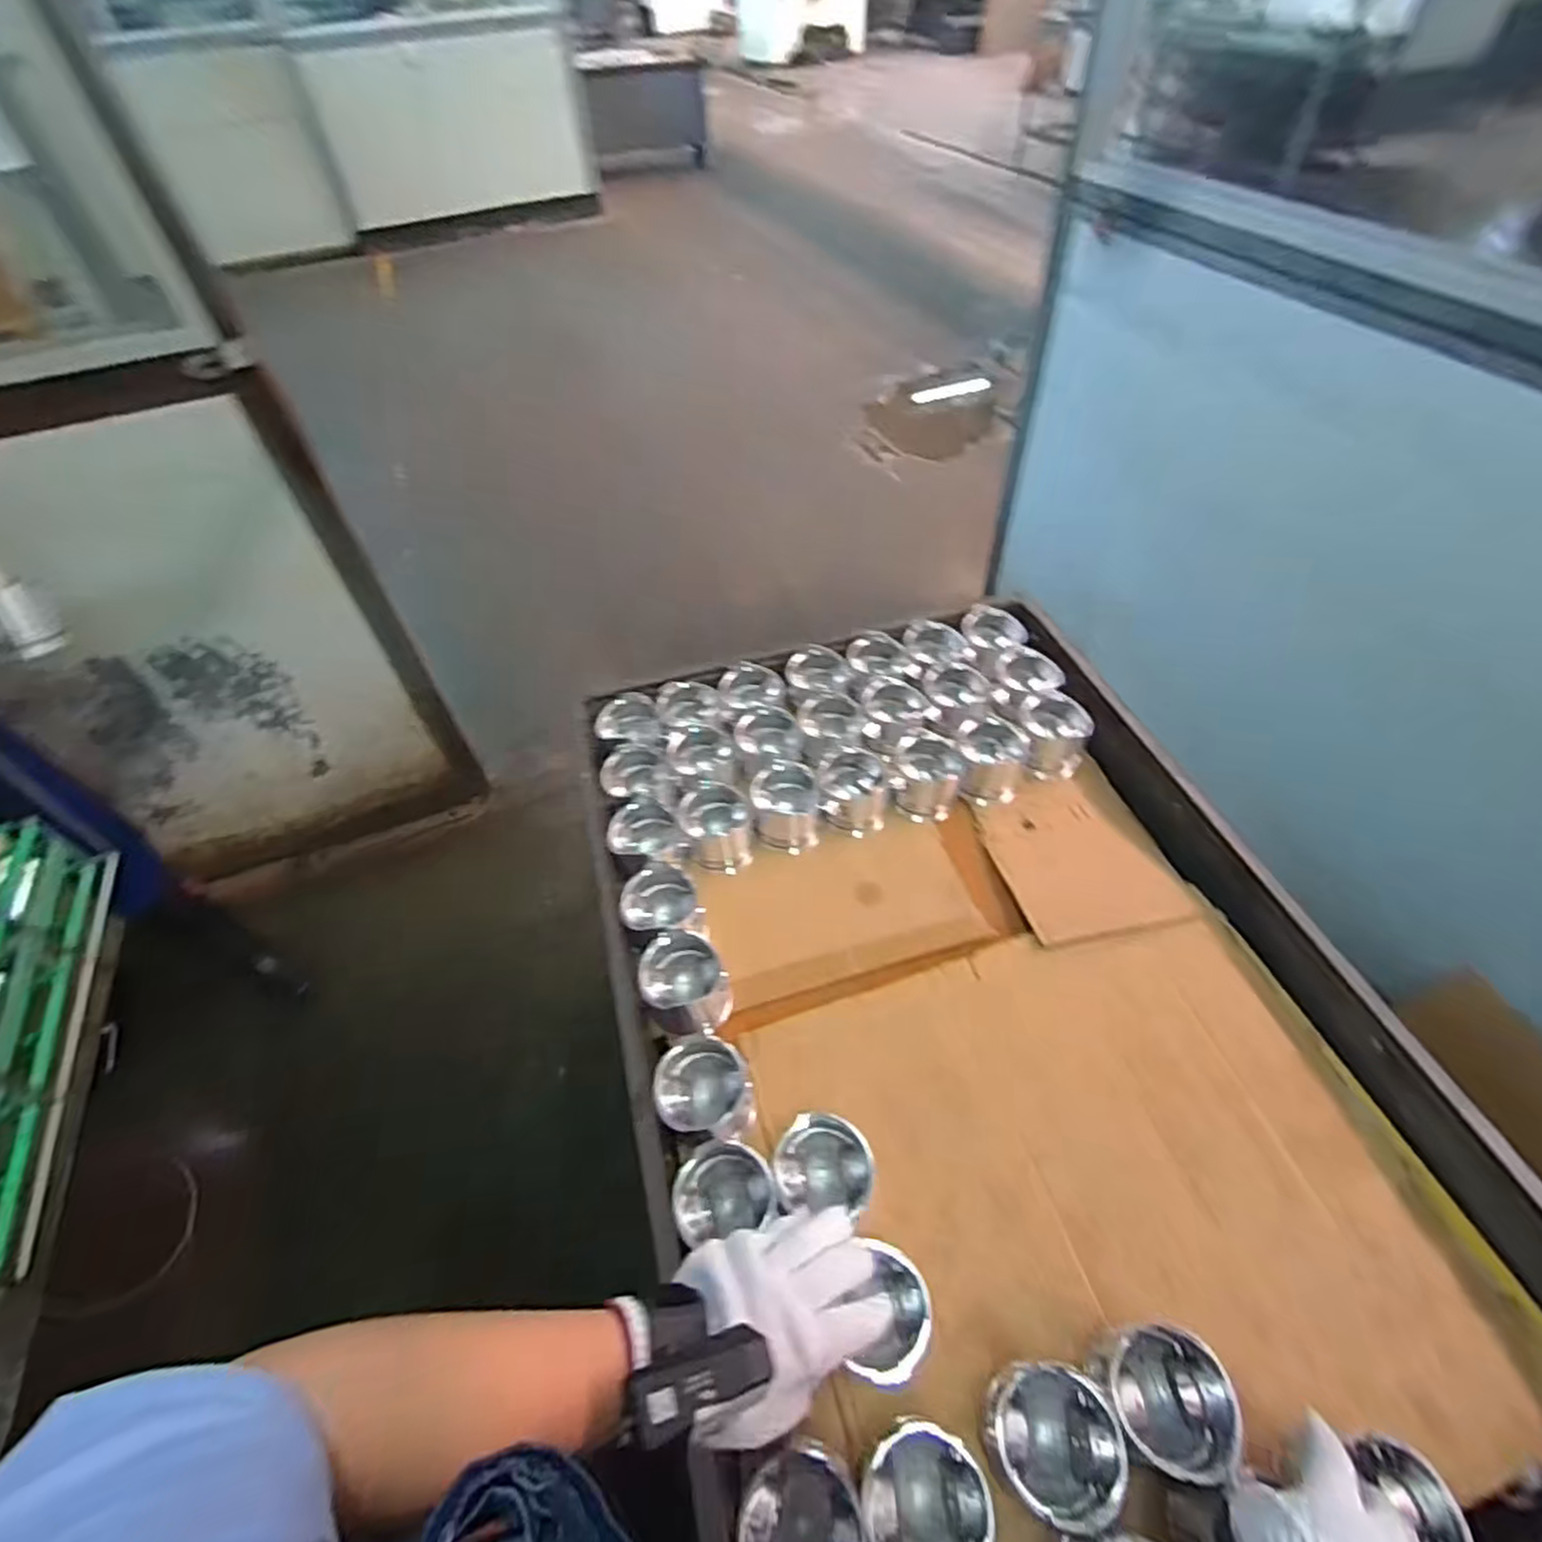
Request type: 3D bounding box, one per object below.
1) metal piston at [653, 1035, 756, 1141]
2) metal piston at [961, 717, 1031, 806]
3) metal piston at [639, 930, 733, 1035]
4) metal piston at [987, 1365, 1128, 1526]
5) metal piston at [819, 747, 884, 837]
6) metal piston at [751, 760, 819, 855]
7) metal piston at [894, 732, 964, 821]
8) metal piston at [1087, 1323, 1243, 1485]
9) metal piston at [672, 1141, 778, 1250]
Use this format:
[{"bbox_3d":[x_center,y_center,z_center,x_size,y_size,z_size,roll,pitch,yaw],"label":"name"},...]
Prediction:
[{"bbox_3d":[-0.066,0.318,0.729,0.092,0.083,0.100,-10,49,-5],"label":"metal piston"},{"bbox_3d":[0.299,-0.012,0.995,0.090,0.089,0.091,11,51,13],"label":"metal piston"},{"bbox_3d":[-0.096,0.231,0.809,0.088,0.087,0.085,-2,49,2],"label":"metal piston"},{"bbox_3d":[0.212,0.508,0.562,0.087,0.058,0.092,-2,49,2],"label":"metal piston"},{"bbox_3d":[0.108,0.031,0.982,0.084,0.101,0.070,-1,49,3],"label":"metal piston"},{"bbox_3d":[0.020,0.051,0.973,0.082,0.110,0.072,-4,49,0],"label":"metal piston"},{"bbox_3d":[0.210,0.008,0.991,0.081,0.094,0.071,13,51,14],"label":"metal piston"},{"bbox_3d":[0.301,0.484,0.567,0.084,0.064,0.090,-2,49,2],"label":"metal piston"},{"bbox_3d":[-0.042,0.389,0.676,0.091,0.066,0.080,-14,50,-8],"label":"metal piston"}]

